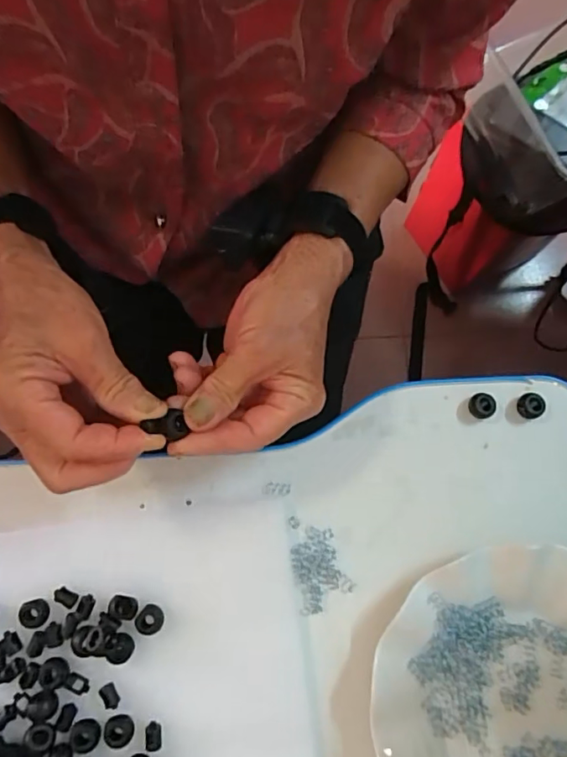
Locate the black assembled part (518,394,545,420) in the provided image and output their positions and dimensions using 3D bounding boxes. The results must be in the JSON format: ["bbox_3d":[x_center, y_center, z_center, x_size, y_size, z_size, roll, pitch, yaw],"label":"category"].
[{"bbox_3d":[0.171,0.019,0.363,0.014,0.015,0.017,-28,80,-5],"label":"black assembled part"}]

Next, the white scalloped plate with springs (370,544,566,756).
[{"bbox_3d":[0.146,0.198,0.314,0.176,0.027,0.177,0,79,1],"label":"white scalloped plate with springs"}]

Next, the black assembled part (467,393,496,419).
[{"bbox_3d":[0.137,0.020,0.364,0.016,0.014,0.017,0,79,1],"label":"black assembled part"}]

